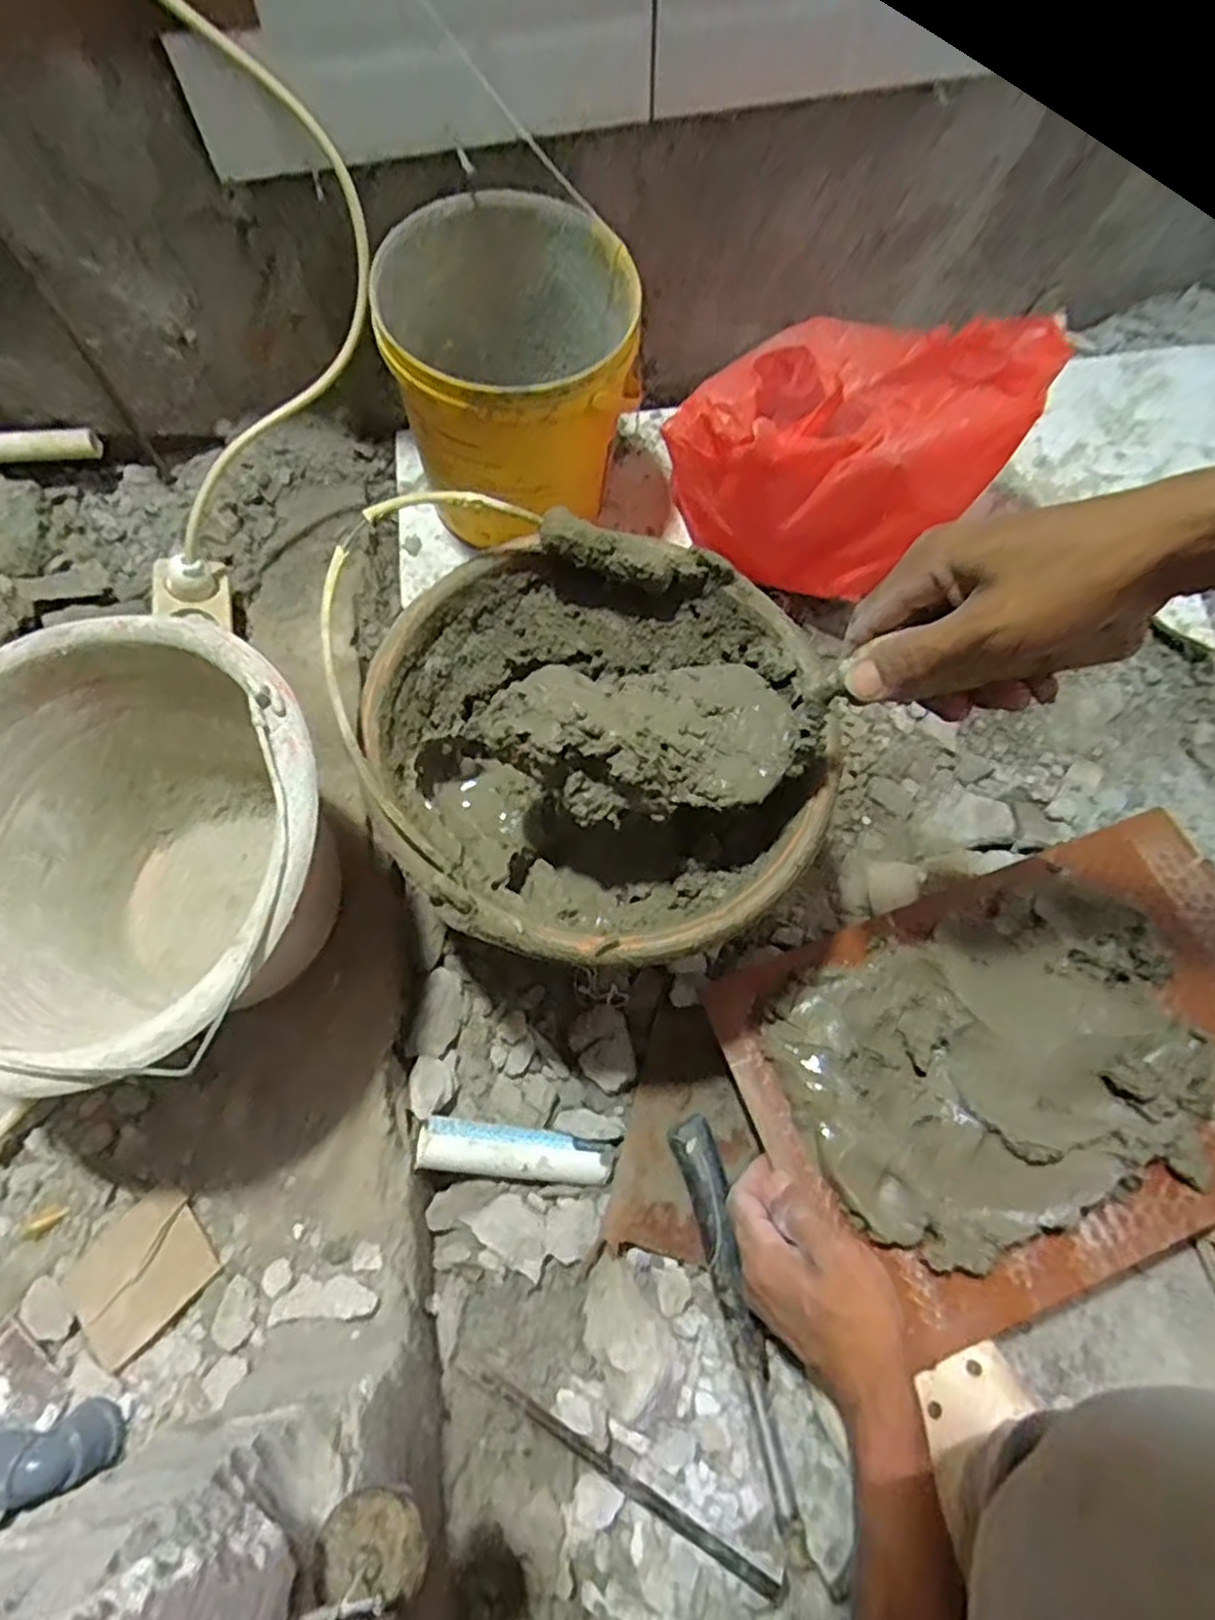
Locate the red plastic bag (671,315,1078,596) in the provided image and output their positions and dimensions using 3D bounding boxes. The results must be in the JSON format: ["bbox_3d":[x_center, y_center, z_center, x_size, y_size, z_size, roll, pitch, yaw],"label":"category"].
[{"bbox_3d":[0.189,-0.295,0.605,0.265,0.161,0.180,7,67,4],"label":"red plastic bag"}]

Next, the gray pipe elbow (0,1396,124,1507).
[{"bbox_3d":[-0.294,0.330,0.389,0.074,0.032,0.033,3,65,-21],"label":"gray pipe elbow"}]

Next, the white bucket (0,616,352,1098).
[{"bbox_3d":[-0.272,0.041,0.462,0.245,0.184,0.237,0,67,1],"label":"white bucket"}]

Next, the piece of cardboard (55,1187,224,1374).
[{"bbox_3d":[-0.274,0.268,0.444,0.068,0.007,0.074,39,69,21],"label":"piece of cardboard"}]

